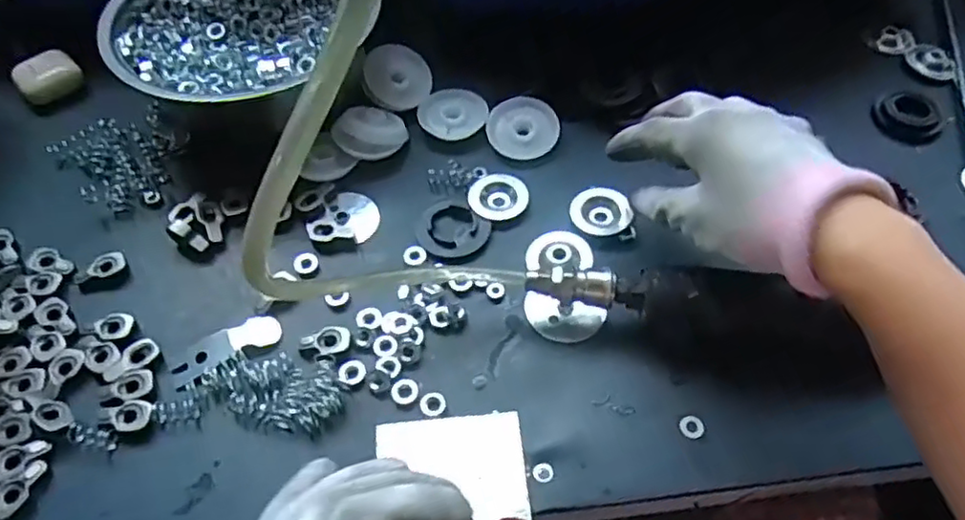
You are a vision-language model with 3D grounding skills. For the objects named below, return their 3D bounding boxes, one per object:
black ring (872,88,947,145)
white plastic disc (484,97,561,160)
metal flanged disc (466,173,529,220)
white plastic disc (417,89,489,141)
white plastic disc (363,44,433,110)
[{"bbox_3d":[0.298,-0.101,0.467,0.051,0.009,0.047,-1,55,1],"label":"black ring"},{"bbox_3d":[0.029,-0.093,0.466,0.049,0.007,0.048,-1,55,1],"label":"white plastic disc"},{"bbox_3d":[0.010,-0.042,0.439,0.039,0.004,0.035,-21,57,-12],"label":"metal flanged disc"},{"bbox_3d":[-0.021,-0.106,0.477,0.048,0.004,0.044,1,55,3],"label":"white plastic disc"},{"bbox_3d":[-0.061,-0.132,0.483,0.048,0.007,0.053,25,65,-8],"label":"white plastic disc"}]

